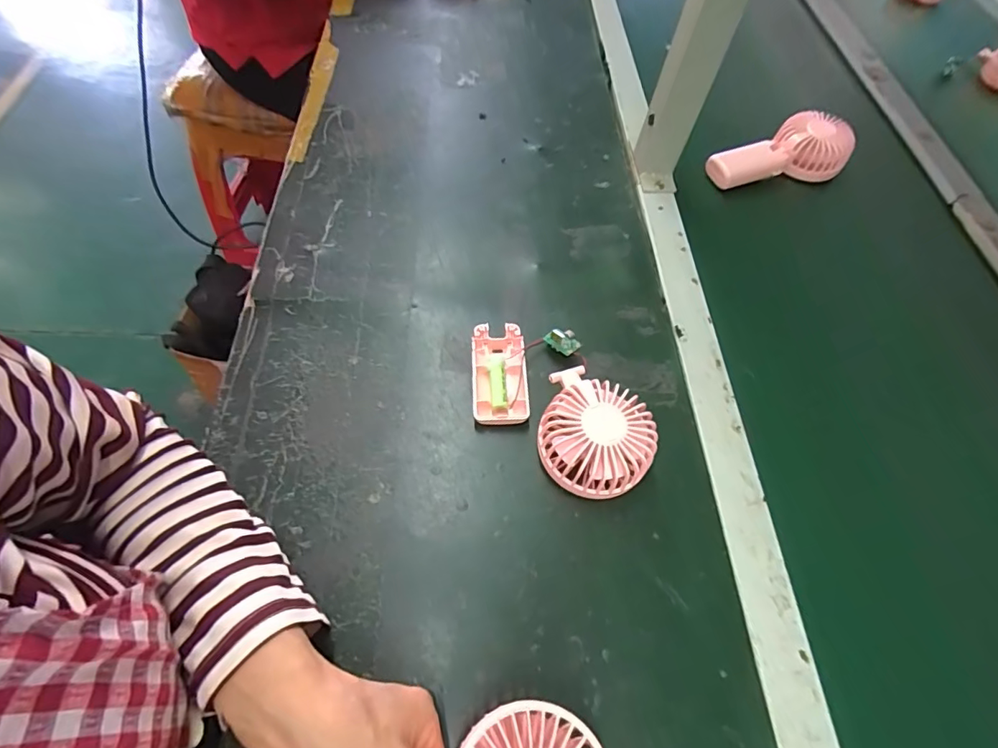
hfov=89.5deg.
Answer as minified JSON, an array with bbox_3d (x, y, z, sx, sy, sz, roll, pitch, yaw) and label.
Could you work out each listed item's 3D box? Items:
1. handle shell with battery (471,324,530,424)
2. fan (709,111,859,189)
[{"bbox_3d":[0.000,0.000,0.431,0.045,0.017,0.090,-4,57,1],"label":"handle shell with battery"},{"bbox_3d":[0.332,-0.257,0.604,0.178,0.050,0.072,-22,58,-10],"label":"fan"}]

